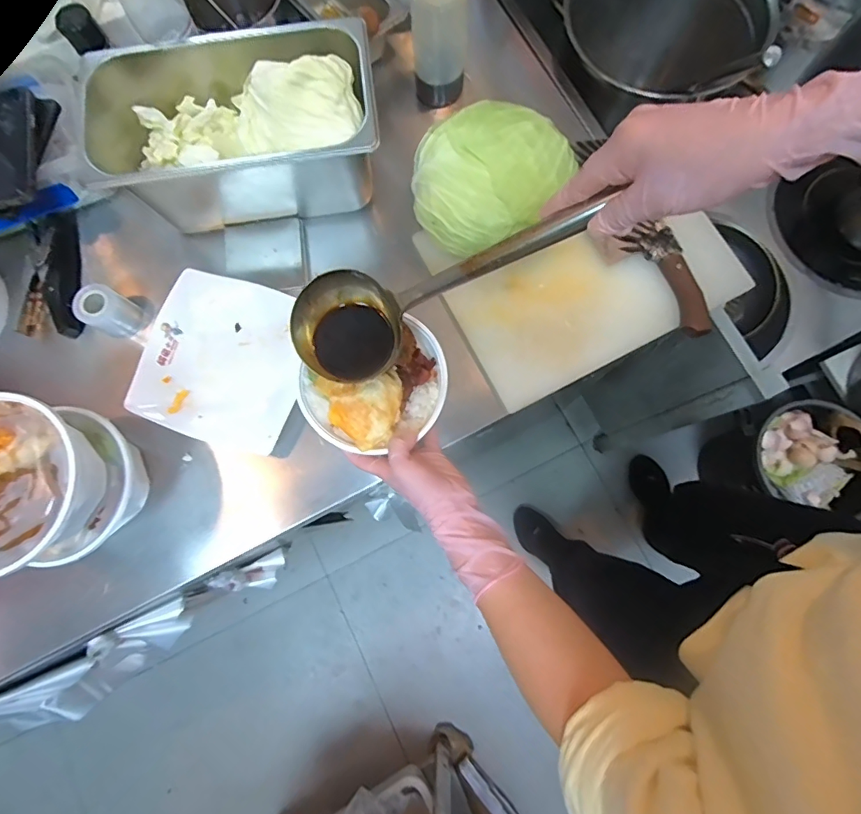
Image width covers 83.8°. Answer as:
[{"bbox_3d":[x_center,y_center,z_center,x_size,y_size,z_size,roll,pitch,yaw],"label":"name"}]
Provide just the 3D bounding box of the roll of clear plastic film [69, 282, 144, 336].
[{"bbox_3d":[-0.405,-0.120,0.612,0.045,0.075,0.054,27,80,7],"label":"roll of clear plastic film"}]

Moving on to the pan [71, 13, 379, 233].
[{"bbox_3d":[-0.225,-0.339,0.582,0.319,0.144,0.190,-5,78,0],"label":"pan"}]

